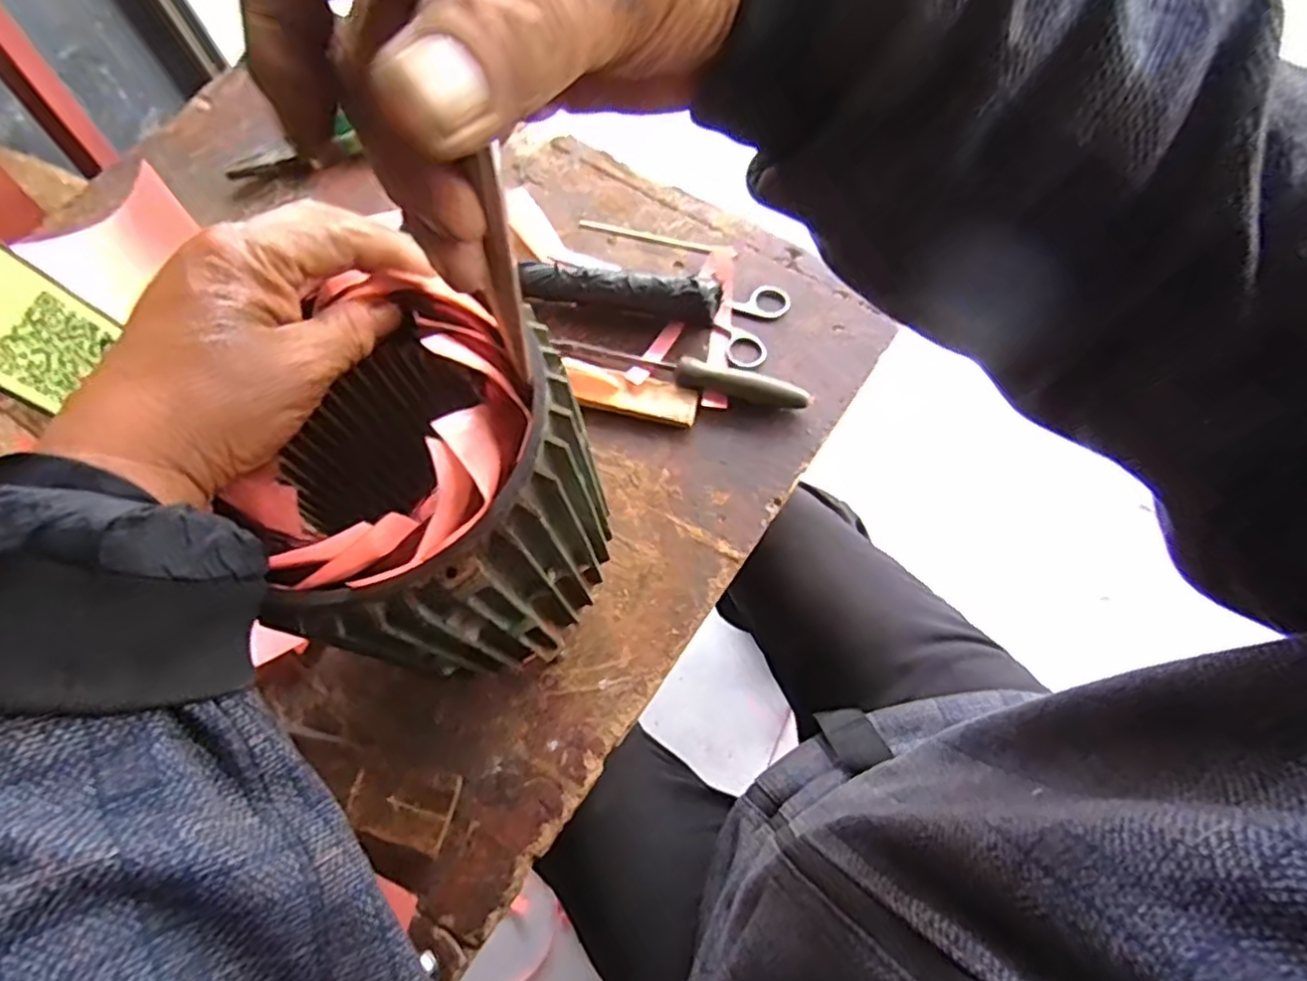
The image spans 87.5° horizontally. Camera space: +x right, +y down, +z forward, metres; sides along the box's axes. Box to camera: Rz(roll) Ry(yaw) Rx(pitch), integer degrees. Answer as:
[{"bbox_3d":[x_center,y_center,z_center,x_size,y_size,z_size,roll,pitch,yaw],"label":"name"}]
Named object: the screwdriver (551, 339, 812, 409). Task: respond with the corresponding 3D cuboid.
[{"bbox_3d":[0.021,-0.099,0.558,0.212,0.020,0.026,14,68,9],"label":"screwdriver"}]

